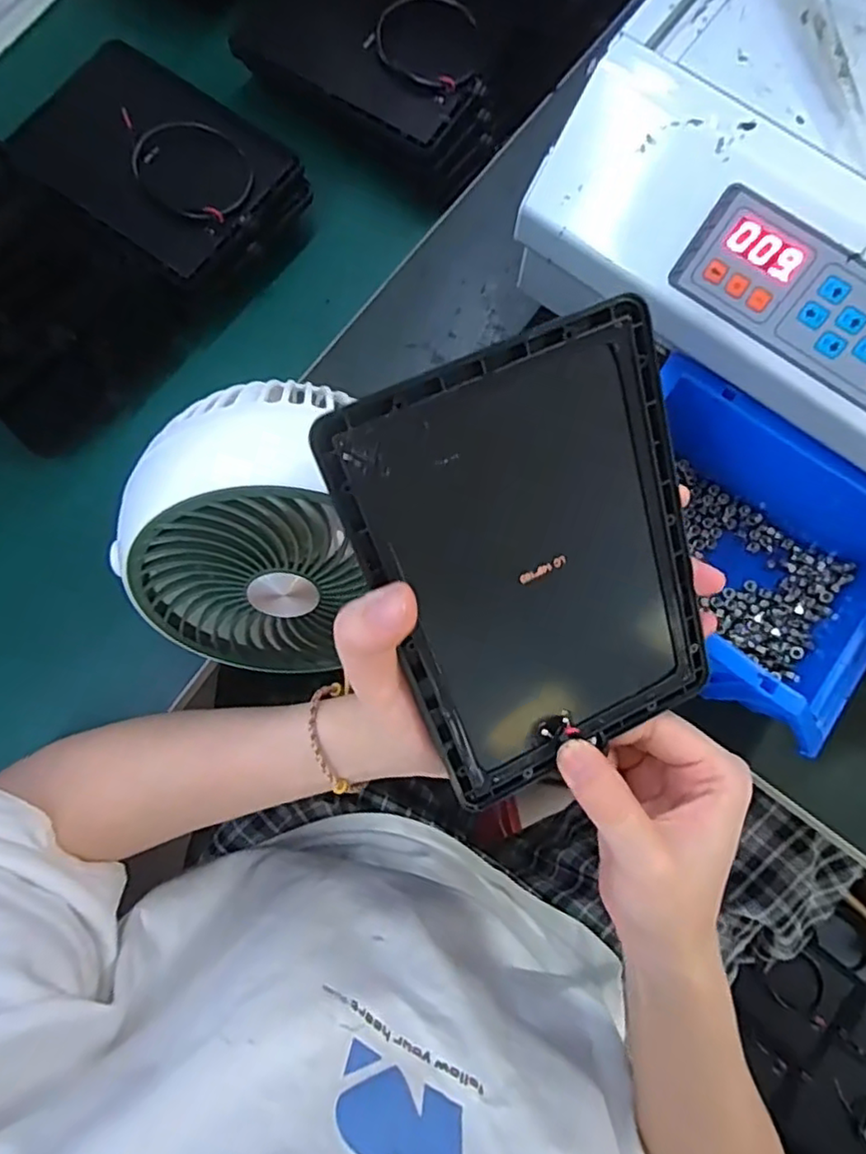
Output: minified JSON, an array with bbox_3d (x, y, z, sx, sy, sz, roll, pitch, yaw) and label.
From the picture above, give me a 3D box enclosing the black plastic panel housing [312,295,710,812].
[{"bbox_3d":[0.039,-0.001,0.231,0.114,0.010,0.159,-25,116,-11],"label":"black plastic panel housing"}]

